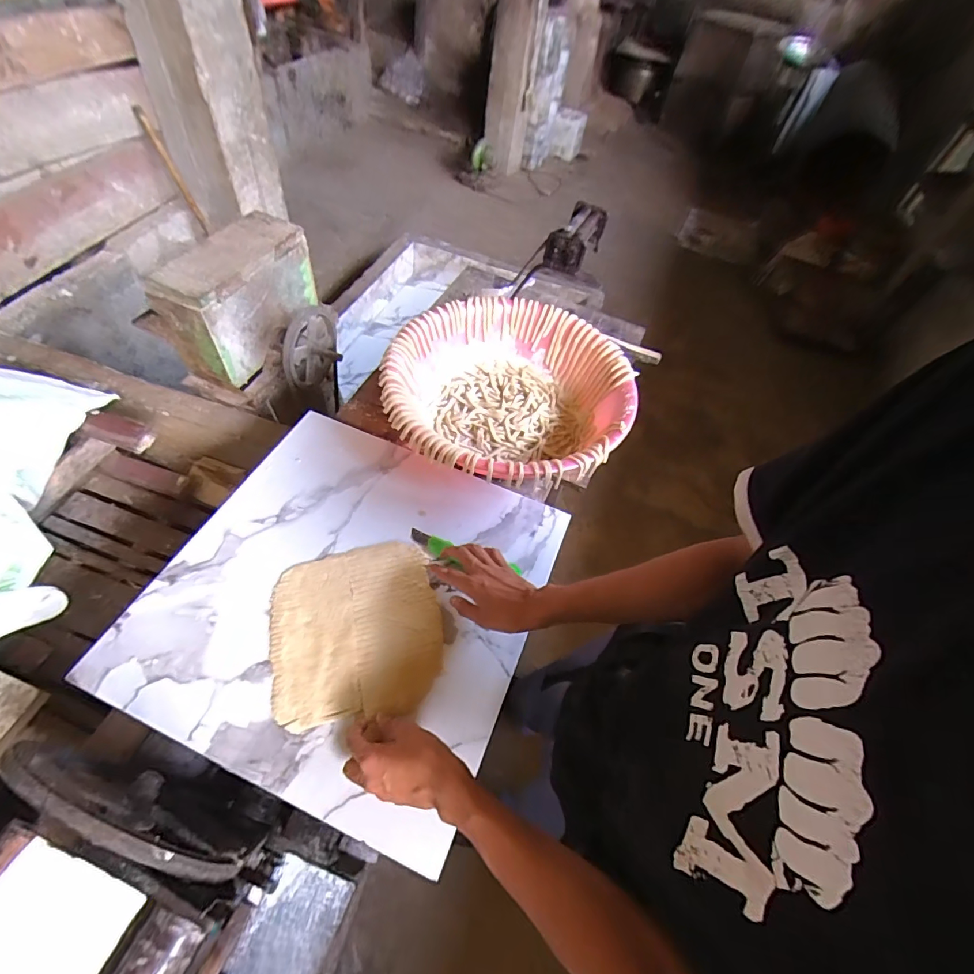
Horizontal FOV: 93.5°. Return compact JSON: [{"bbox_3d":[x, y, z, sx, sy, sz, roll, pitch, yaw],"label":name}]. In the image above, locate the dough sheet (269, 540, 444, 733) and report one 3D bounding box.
[{"bbox_3d":[-0.175,0.187,0.617,0.213,0.010,0.226,-10,56,-13],"label":"dough sheet"}]

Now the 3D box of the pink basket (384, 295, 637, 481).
[{"bbox_3d":[0.045,-0.162,0.819,0.399,0.138,0.410,1,50,-1],"label":"pink basket"}]

